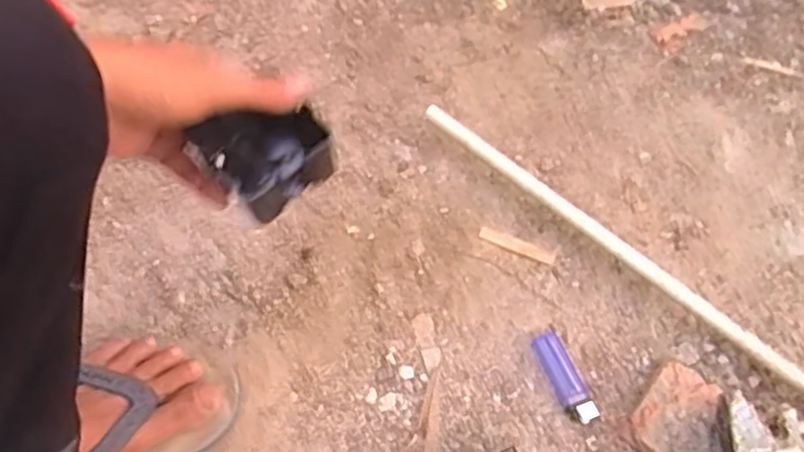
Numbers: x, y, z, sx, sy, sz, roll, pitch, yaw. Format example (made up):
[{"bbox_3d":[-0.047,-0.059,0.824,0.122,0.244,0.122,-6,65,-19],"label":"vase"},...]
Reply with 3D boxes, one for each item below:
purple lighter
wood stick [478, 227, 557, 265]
[{"bbox_3d":[0.142,0.131,0.604,0.026,0.012,0.083,-18,66,-10],"label":"purple lighter"},{"bbox_3d":[0.110,0.019,0.663,0.074,0.004,0.012,22,66,9],"label":"wood stick"}]

